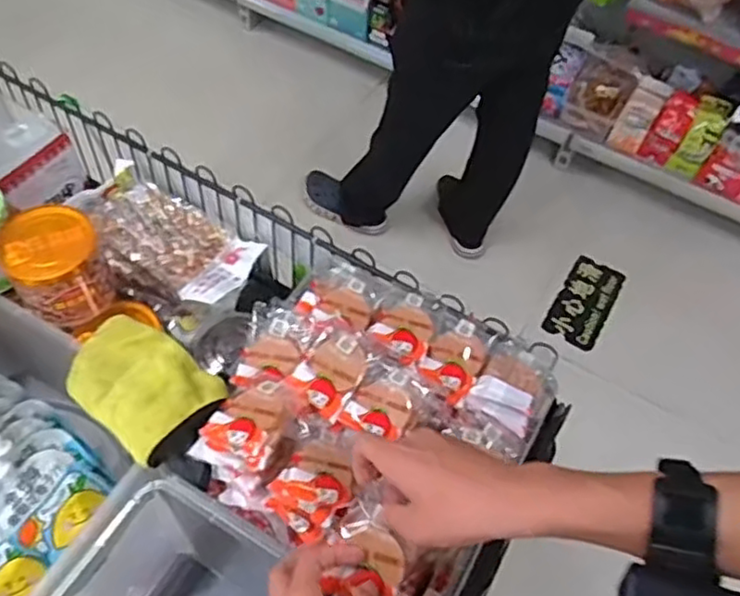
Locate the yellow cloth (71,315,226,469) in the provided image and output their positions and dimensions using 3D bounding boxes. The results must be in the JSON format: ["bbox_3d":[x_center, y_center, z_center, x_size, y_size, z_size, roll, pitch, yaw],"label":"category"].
[{"bbox_3d":[-0.216,0.088,0.646,0.147,0.052,0.098,38,61,19],"label":"yellow cloth"}]

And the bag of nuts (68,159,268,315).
[{"bbox_3d":[-0.255,-0.063,0.834,0.216,0.080,0.123,26,58,13],"label":"bag of nuts"}]

